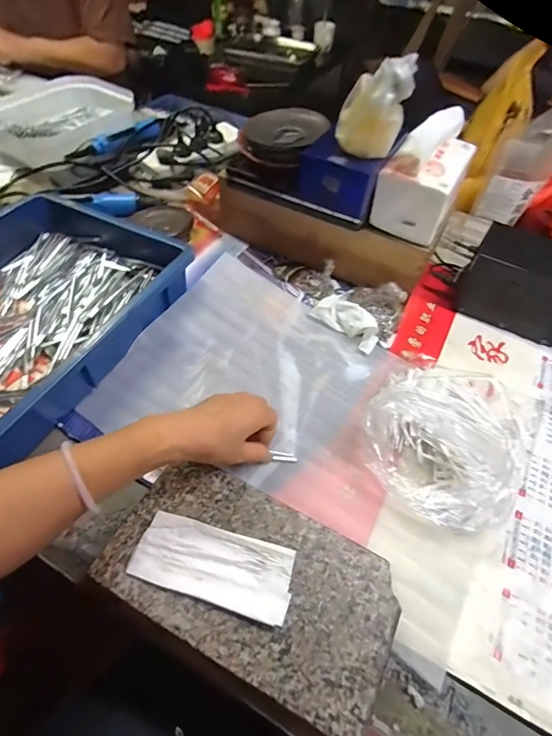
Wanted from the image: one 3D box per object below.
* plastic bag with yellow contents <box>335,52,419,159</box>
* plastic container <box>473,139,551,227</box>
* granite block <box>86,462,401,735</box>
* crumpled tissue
[{"bbox_3d":[0.108,-0.289,0.435,0.072,0.089,0.048,13,54,6],"label":"plastic bag with yellow contents"},{"bbox_3d":[0.424,-0.323,0.696,0.089,0.122,0.062,29,55,18],"label":"plastic container"},{"bbox_3d":[-0.021,0.185,0.347,0.240,0.034,0.130,23,54,14],"label":"granite block"},{"bbox_3d":[0.100,-0.067,0.537,0.096,0.038,0.042,35,57,22],"label":"crumpled tissue"}]

